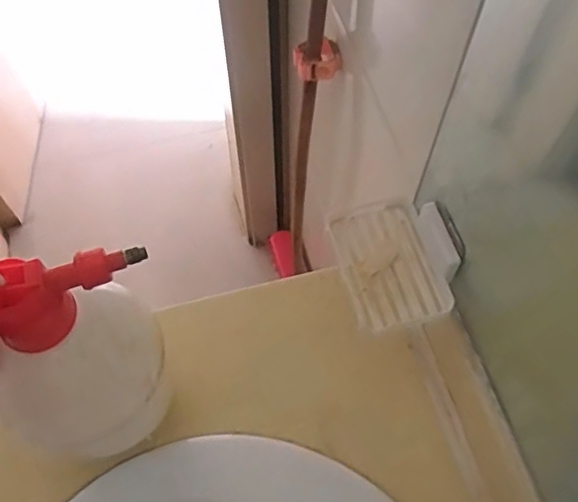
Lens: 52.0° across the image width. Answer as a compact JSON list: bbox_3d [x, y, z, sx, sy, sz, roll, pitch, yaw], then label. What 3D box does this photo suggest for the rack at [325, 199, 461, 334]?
[{"bbox_3d":[0.092,0.002,0.523,0.088,0.057,0.130,-13,61,-7],"label":"rack"}]

